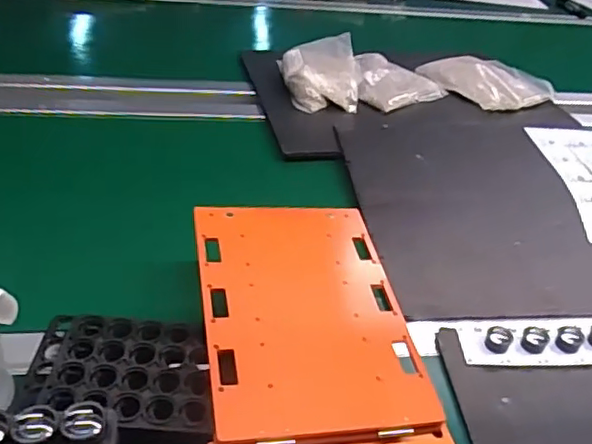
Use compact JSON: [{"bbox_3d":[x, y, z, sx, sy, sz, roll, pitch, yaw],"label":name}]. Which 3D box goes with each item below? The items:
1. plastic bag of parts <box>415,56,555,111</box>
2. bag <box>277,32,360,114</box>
[{"bbox_3d":[0.323,-0.239,0.985,0.185,0.034,0.176,-11,40,-22],"label":"plastic bag of parts"},{"bbox_3d":[0.035,-0.231,0.918,0.112,0.064,0.166,2,37,-6],"label":"bag"}]

